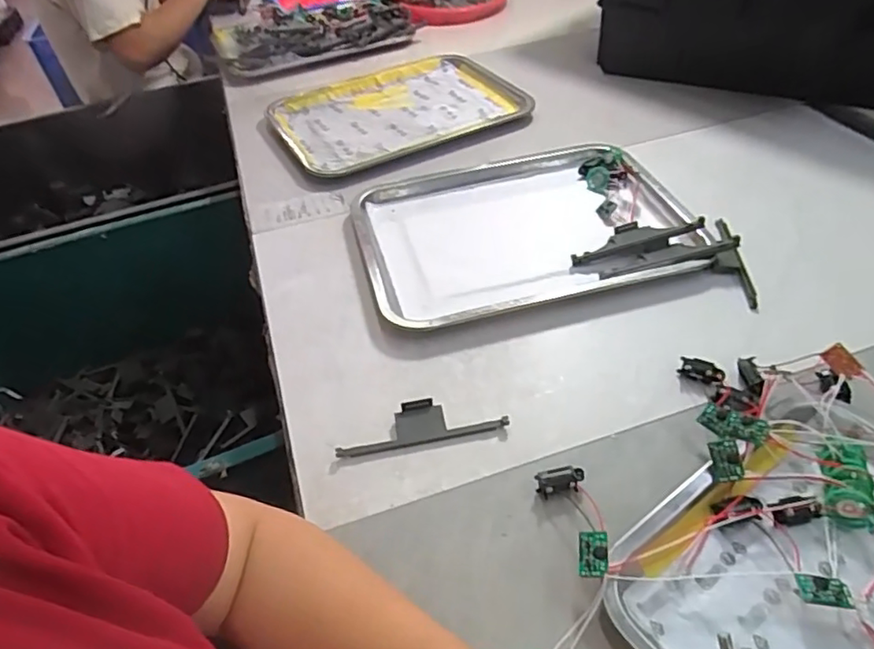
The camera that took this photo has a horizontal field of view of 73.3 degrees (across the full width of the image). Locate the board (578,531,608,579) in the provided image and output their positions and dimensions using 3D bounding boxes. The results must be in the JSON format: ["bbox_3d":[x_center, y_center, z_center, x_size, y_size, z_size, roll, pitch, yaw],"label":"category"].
[{"bbox_3d":[0.099,0.146,0.372,0.018,0.004,0.028,-6,53,23],"label":"board"}]

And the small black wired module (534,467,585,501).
[{"bbox_3d":[0.091,0.116,0.431,0.035,0.012,0.018,-10,44,-4],"label":"small black wired module"}]

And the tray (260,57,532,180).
[{"bbox_3d":[-0.063,-0.328,0.888,0.338,0.025,0.275,-21,46,-15],"label":"tray"}]

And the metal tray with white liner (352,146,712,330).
[{"bbox_3d":[0.093,-0.114,0.663,0.353,0.021,0.269,-12,44,-7],"label":"metal tray with white liner"}]

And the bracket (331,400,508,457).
[{"bbox_3d":[-0.013,0.081,0.480,0.136,0.013,0.036,-10,44,-4],"label":"bracket"}]

